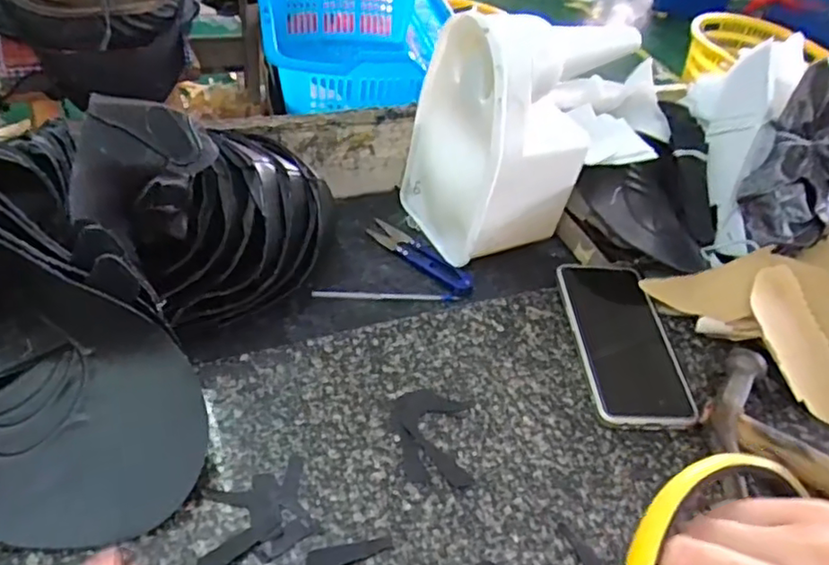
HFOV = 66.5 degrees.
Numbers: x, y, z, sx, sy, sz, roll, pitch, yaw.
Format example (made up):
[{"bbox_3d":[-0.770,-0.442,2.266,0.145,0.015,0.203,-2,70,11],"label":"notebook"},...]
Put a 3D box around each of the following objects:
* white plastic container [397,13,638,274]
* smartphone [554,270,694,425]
[{"bbox_3d":[0.078,-0.128,0.568,0.125,0.214,0.127,-16,50,-24],"label":"white plastic container"},{"bbox_3d":[0.166,0.038,0.515,0.076,0.012,0.180,4,44,-7],"label":"smartphone"}]

